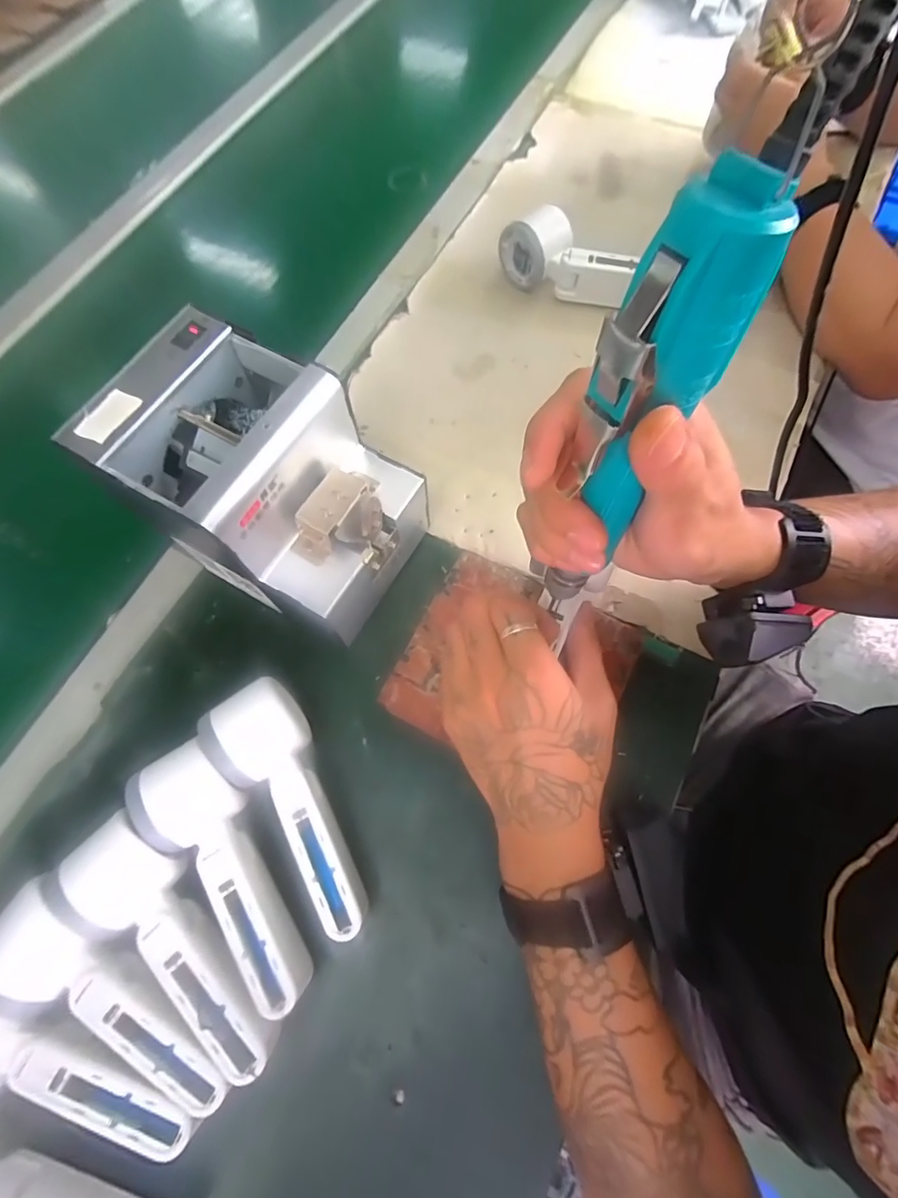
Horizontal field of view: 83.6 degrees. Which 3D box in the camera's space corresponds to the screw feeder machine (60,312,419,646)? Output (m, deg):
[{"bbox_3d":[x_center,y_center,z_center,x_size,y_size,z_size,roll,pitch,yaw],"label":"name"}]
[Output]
[{"bbox_3d":[-0.119,-0.071,0.352,0.173,0.146,0.132,27,73,11],"label":"screw feeder machine"}]

